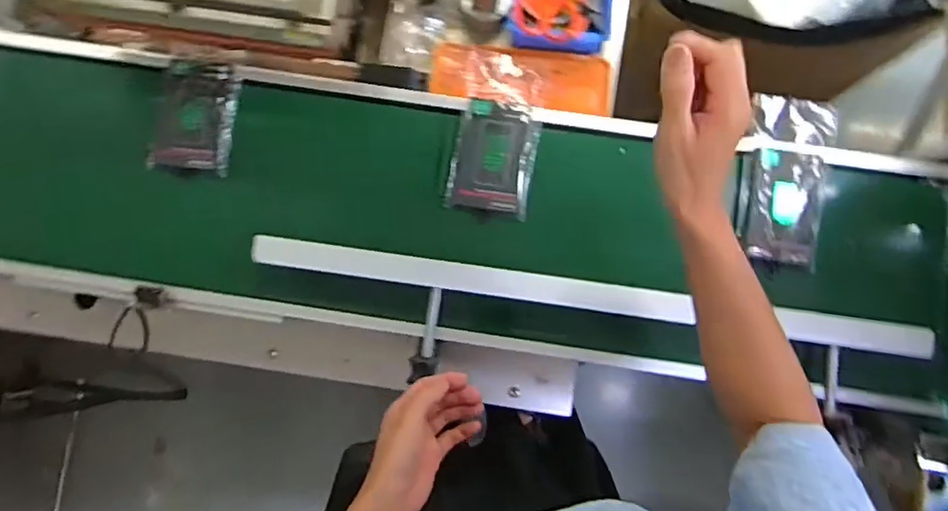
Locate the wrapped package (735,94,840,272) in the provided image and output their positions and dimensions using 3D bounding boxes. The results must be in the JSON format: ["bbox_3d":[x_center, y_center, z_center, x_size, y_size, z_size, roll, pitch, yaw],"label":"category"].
[{"bbox_3d":[0.372,-0.094,0.730,0.093,0.039,0.205,11,85,2],"label":"wrapped package"}]

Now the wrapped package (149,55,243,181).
[{"bbox_3d":[-0.343,-0.173,0.742,0.096,0.038,0.150,9,85,2],"label":"wrapped package"}]

